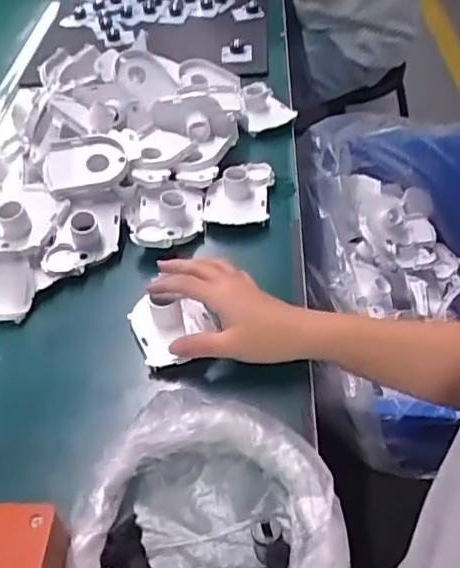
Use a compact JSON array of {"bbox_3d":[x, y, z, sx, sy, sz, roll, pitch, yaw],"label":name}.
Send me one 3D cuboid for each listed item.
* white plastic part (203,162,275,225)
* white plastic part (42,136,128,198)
[{"bbox_3d":[0.009,-0.099,0.652,0.070,0.036,0.094,3,46,8],"label":"white plastic part"},{"bbox_3d":[-0.150,-0.121,0.629,0.083,0.016,0.063,-12,70,-9],"label":"white plastic part"}]

